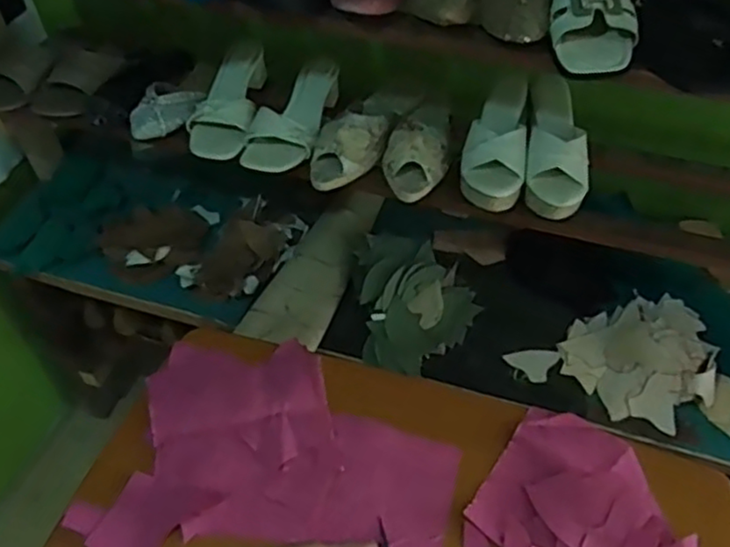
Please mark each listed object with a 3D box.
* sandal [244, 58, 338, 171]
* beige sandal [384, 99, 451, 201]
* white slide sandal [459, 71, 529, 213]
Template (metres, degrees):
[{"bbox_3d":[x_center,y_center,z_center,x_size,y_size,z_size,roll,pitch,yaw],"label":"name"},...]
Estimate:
[{"bbox_3d":[-0.107,-0.233,1.004,0.093,0.064,0.187,11,50,10],"label":"sandal"},{"bbox_3d":[0.082,-0.195,0.979,0.087,0.061,0.222,10,50,9],"label":"beige sandal"},{"bbox_3d":[0.180,-0.182,0.943,0.083,0.059,0.214,9,50,9],"label":"white slide sandal"}]

